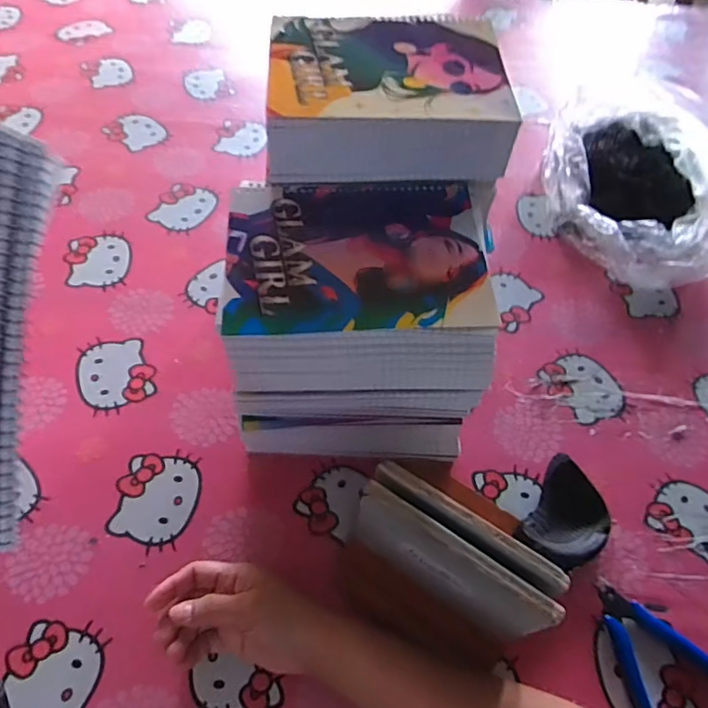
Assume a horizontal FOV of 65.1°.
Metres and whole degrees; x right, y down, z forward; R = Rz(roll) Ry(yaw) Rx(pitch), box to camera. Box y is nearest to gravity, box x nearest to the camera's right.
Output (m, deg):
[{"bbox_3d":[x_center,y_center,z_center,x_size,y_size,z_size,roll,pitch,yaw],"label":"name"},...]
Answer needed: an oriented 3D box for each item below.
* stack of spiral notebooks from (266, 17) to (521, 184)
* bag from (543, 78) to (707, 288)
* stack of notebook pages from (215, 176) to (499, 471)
[{"bbox_3d":[0.026,-0.222,0.478,0.196,0.061,0.150,-1,57,-4],"label":"stack of spiral notebooks"},{"bbox_3d":[0.366,-0.238,0.722,0.224,0.081,0.325,14,57,6],"label":"bag"},{"bbox_3d":[0.002,-0.026,0.485,0.195,0.161,0.168,0,57,-4],"label":"stack of notebook pages"}]

